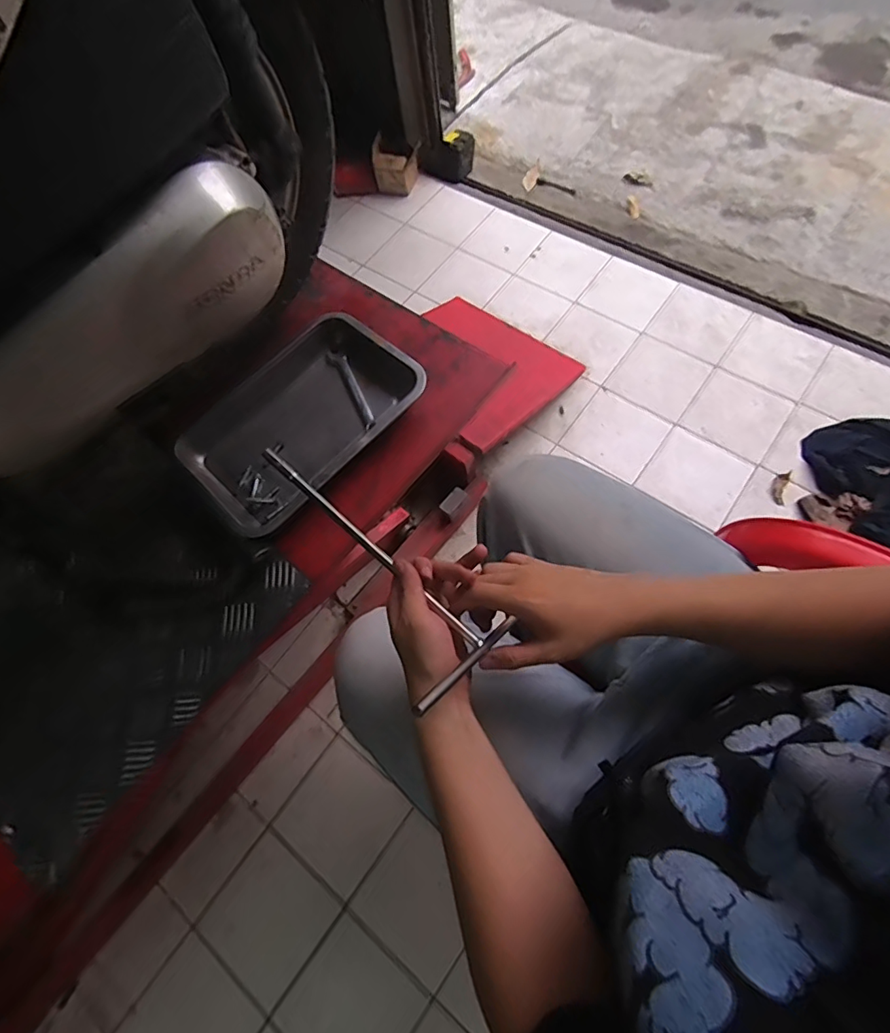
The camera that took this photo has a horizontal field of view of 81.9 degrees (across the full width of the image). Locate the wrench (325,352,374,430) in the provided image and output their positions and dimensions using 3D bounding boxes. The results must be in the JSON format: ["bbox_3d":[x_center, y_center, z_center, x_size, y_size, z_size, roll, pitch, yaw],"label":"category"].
[{"bbox_3d":[-0.130,-0.176,0.710,0.026,0.014,0.138,-25,67,-5],"label":"wrench"}]

